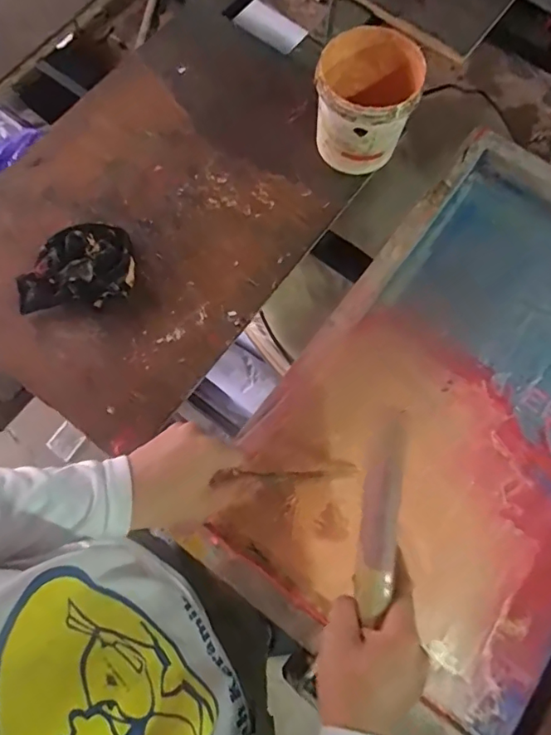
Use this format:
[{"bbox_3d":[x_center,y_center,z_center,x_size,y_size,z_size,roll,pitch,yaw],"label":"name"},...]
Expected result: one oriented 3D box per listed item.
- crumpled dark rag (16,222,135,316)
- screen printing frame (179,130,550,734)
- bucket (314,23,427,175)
[{"bbox_3d":[-0.249,-0.123,0.631,0.145,0.032,0.104,-15,76,-7],"label":"crumpled dark rag"},{"bbox_3d":[0.265,0.055,0.597,0.445,0.055,0.658,36,74,10],"label":"screen printing frame"},{"bbox_3d":[0.111,-0.332,0.646,0.118,0.110,0.123,1,75,-3],"label":"bucket"}]

